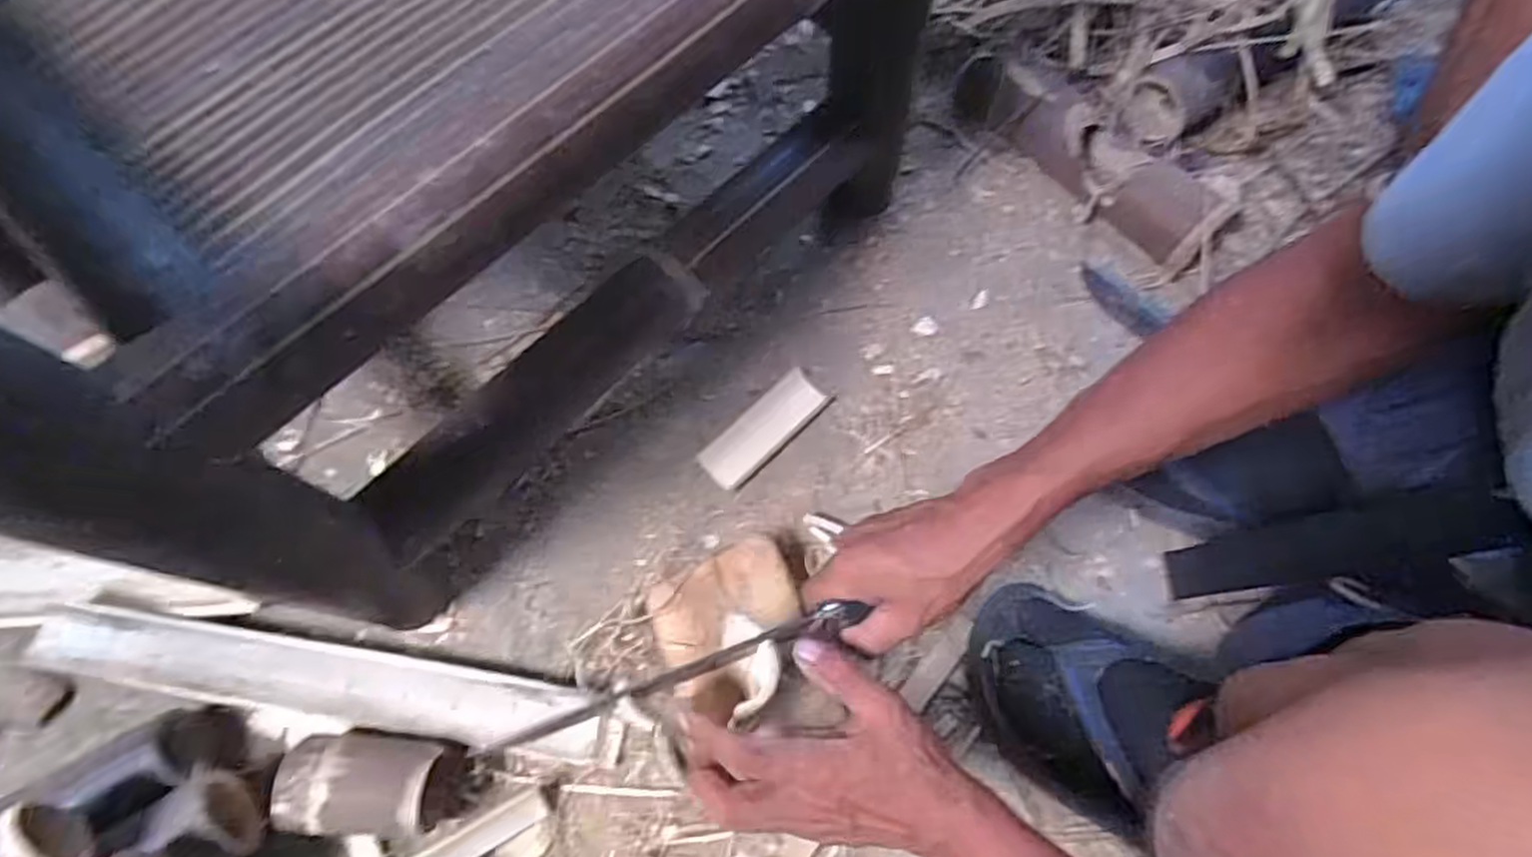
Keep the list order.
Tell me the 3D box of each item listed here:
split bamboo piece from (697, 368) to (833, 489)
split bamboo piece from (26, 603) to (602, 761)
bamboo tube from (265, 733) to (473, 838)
[{"bbox_3d":[-0.001,0.000,0.689,0.125,0.018,0.044,-41,73,-15],"label":"split bamboo piece"},{"bbox_3d":[-0.349,0.196,0.599,0.436,0.034,0.055,8,68,3],"label":"split bamboo piece"},{"bbox_3d":[-0.288,0.255,0.553,0.107,0.059,0.066,0,68,0],"label":"bamboo tube"}]

